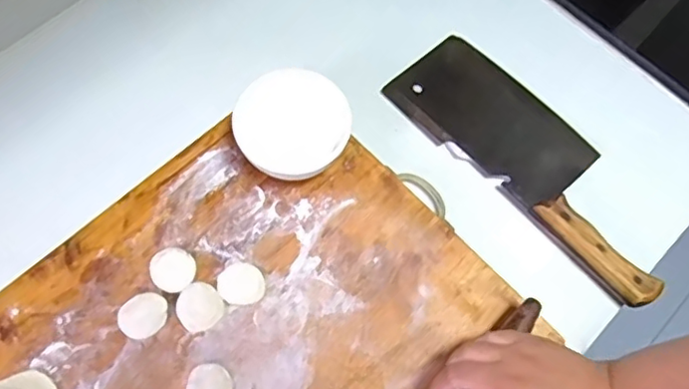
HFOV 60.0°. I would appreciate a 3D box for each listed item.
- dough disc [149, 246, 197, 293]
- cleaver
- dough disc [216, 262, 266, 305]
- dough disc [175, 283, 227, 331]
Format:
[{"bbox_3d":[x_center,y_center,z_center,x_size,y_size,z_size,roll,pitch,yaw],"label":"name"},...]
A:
[{"bbox_3d":[-0.142,0.062,0.495,0.037,0.004,0.035,1,68,-3],"label":"dough disc"},{"bbox_3d":[0.184,-0.038,0.570,0.110,0.026,0.303,-41,75,-17],"label":"cleaver"},{"bbox_3d":[-0.085,0.074,0.495,0.038,0.006,0.034,4,68,-1],"label":"dough disc"},{"bbox_3d":[-0.117,0.091,0.483,0.037,0.006,0.036,43,72,14],"label":"dough disc"}]

